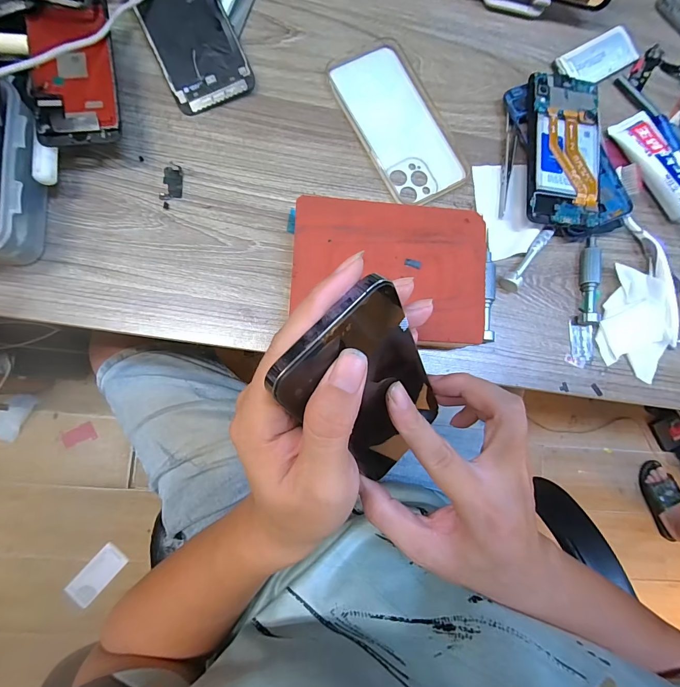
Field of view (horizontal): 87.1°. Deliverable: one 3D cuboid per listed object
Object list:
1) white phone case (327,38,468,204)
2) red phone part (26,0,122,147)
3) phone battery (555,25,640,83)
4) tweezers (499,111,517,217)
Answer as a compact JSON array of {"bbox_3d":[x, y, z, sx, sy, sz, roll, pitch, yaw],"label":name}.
[{"bbox_3d":[0.056,-0.214,0.347,0.079,0.008,0.160,-28,87,-7],"label":"white phone case"},{"bbox_3d":[-0.215,-0.220,0.290,0.062,0.010,0.121,-10,85,-6],"label":"red phone part"},{"bbox_3d":[0.270,-0.297,0.373,0.091,0.010,0.040,-31,87,-7],"label":"phone battery"},{"bbox_3d":[0.165,-0.175,0.352,0.013,0.007,0.104,8,84,-4],"label":"tweezers"}]

